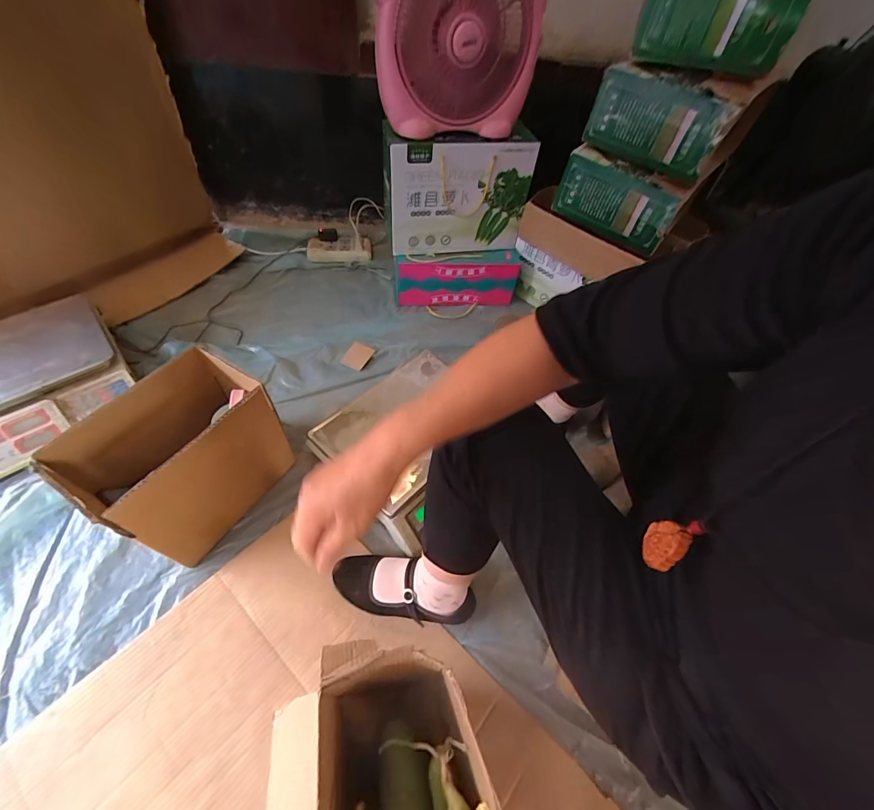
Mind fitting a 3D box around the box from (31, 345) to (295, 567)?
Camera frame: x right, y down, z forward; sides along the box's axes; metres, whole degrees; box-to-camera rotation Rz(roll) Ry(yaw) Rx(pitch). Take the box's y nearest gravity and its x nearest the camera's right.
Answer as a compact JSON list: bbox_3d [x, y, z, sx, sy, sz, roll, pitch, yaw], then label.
[{"bbox_3d":[-0.407,0.093,0.656,0.167,0.256,0.261,29,57,15],"label":"box"}]

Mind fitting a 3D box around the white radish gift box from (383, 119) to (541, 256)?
[{"bbox_3d":[0.049,-0.531,0.980,0.359,0.268,0.084,-8,55,-11],"label":"white radish gift box"}]

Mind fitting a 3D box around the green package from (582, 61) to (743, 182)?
[{"bbox_3d":[0.446,-0.582,0.810,0.053,0.138,0.257,-35,64,-26],"label":"green package"}]

